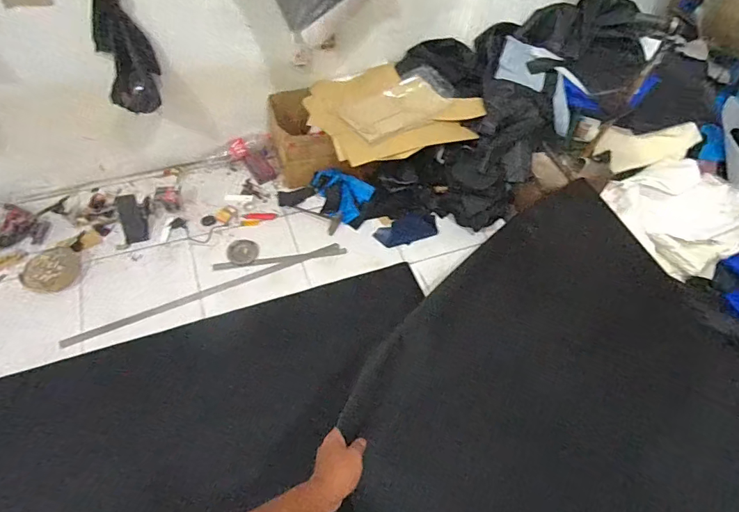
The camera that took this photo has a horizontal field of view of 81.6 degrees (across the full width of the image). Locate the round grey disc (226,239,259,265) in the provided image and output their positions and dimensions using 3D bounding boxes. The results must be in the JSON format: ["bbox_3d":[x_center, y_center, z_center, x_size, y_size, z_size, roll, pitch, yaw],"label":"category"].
[{"bbox_3d":[-0.509,-0.018,1.730,0.117,0.023,0.111,2,57,-3],"label":"round grey disc"}]

